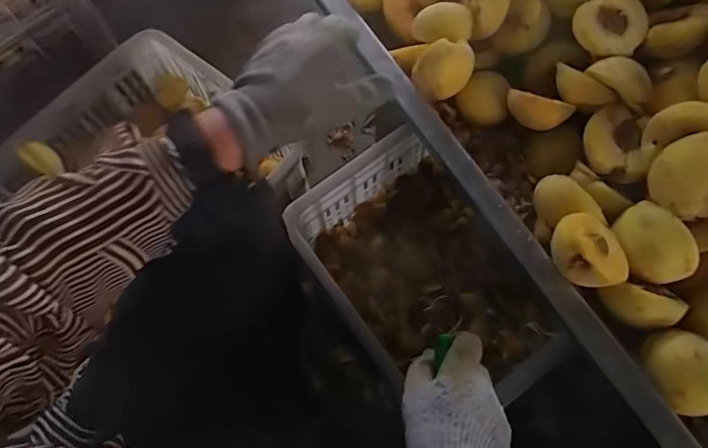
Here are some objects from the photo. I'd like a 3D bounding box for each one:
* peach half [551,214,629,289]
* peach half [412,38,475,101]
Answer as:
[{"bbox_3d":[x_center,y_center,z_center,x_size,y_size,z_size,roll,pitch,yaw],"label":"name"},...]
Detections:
[{"bbox_3d":[0.205,0.022,0.422,0.064,0.035,0.059,0,70,0],"label":"peach half"},{"bbox_3d":[0.092,-0.160,0.500,0.056,0.039,0.055,0,70,0],"label":"peach half"}]

